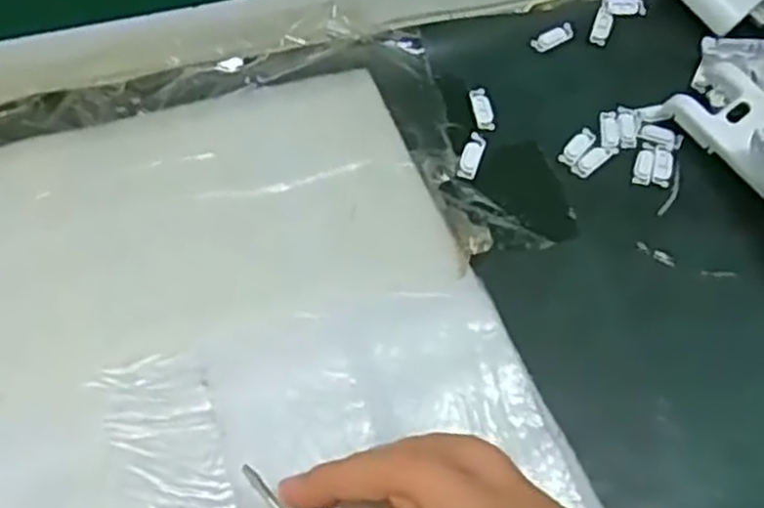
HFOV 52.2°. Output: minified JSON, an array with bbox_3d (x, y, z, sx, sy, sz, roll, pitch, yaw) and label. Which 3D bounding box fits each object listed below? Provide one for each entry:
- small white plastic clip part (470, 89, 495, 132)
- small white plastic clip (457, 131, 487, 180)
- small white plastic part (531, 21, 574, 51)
[{"bbox_3d":[0.049,-0.071,0.380,0.010,0.004,0.024,-7,62,-7],"label":"small white plastic clip part"},{"bbox_3d":[0.043,-0.047,0.370,0.008,0.004,0.025,20,63,6],"label":"small white plastic clip"},{"bbox_3d":[0.089,-0.113,0.406,0.025,0.004,0.010,-28,67,-17],"label":"small white plastic part"}]

